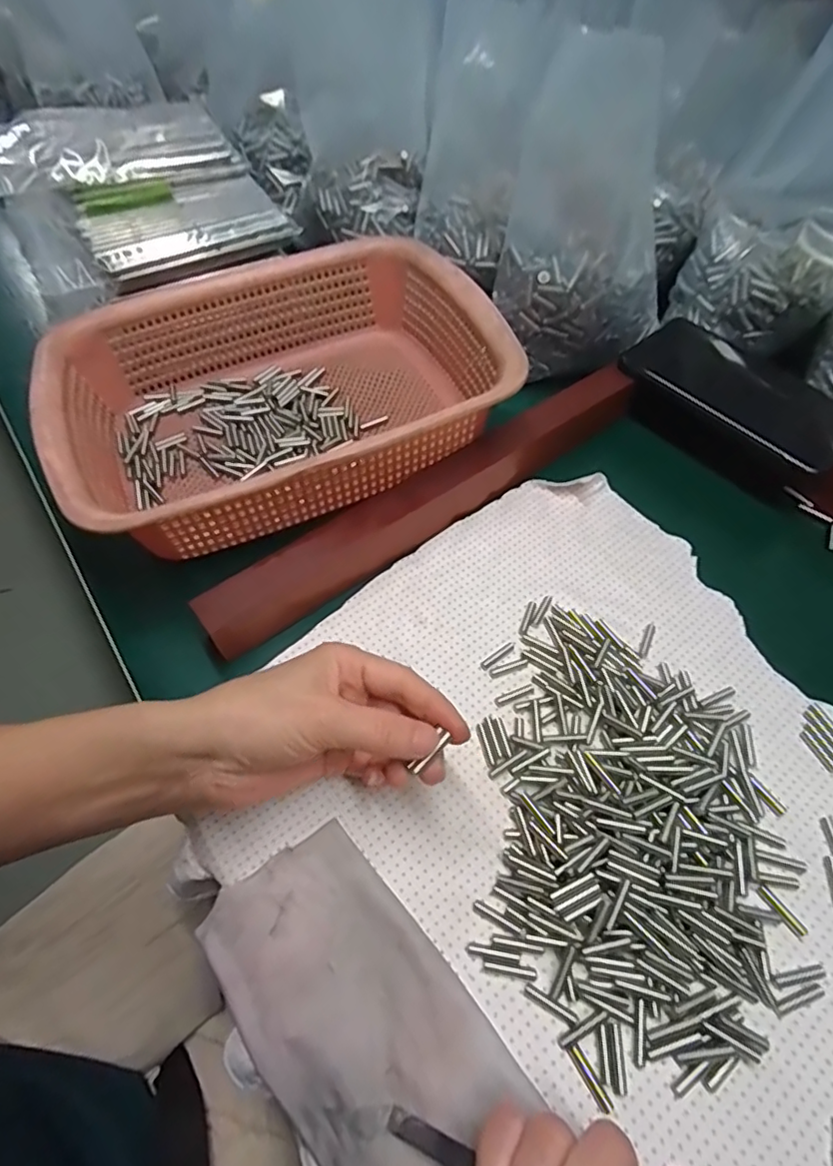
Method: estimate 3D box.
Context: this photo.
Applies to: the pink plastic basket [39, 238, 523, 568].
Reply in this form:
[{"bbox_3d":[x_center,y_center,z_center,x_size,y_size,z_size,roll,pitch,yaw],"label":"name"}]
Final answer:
[{"bbox_3d":[-0.096,-0.136,0.409,0.288,0.080,0.220,-23,60,-13],"label":"pink plastic basket"}]

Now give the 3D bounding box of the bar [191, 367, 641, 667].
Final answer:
[{"bbox_3d":[0.017,-0.058,0.385,0.338,0.041,0.028,-33,62,-18],"label":"bar"}]

